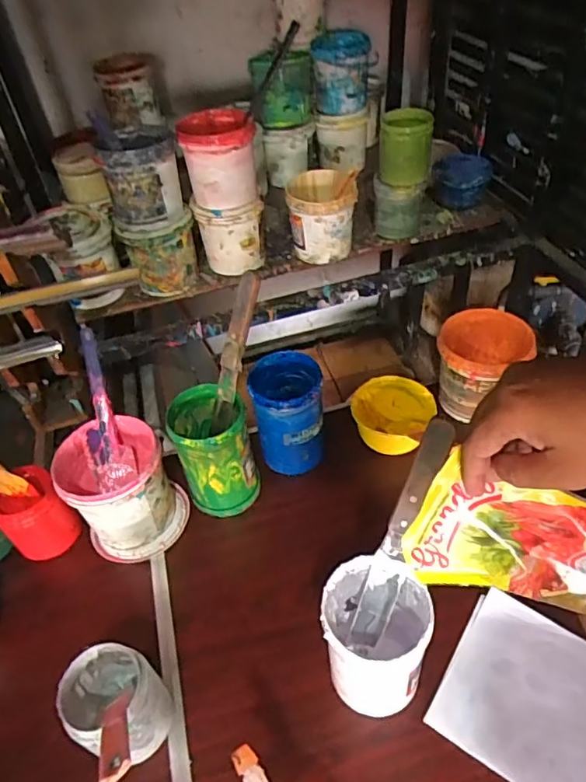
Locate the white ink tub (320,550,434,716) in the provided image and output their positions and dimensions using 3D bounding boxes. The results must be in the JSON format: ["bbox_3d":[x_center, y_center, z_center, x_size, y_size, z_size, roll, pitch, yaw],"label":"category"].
[{"bbox_3d":[0.076,0.235,0.523,0.090,0.146,0.096,-3,44,3],"label":"white ink tub"}]

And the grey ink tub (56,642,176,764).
[{"bbox_3d":[-0.168,0.301,0.524,0.084,0.090,0.083,28,54,30],"label":"grey ink tub"}]

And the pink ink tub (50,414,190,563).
[{"bbox_3d":[-0.214,0.122,0.688,0.124,0.122,0.132,-3,44,3],"label":"pink ink tub"}]

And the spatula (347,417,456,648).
[{"bbox_3d":[0.095,0.136,0.489,0.030,0.250,0.010,26,26,26],"label":"spatula"}]

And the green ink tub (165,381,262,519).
[{"bbox_3d":[-0.100,0.078,0.704,0.095,0.138,0.104,-15,45,-10],"label":"green ink tub"}]

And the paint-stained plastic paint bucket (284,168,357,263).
[{"bbox_3d":[0.052,-0.314,0.986,0.115,0.127,0.120,-3,44,3],"label":"paint-stained plastic paint bucket"}]

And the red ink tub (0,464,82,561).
[{"bbox_3d":[-0.323,0.154,0.685,0.077,0.091,0.073,-3,44,3],"label":"red ink tub"}]

